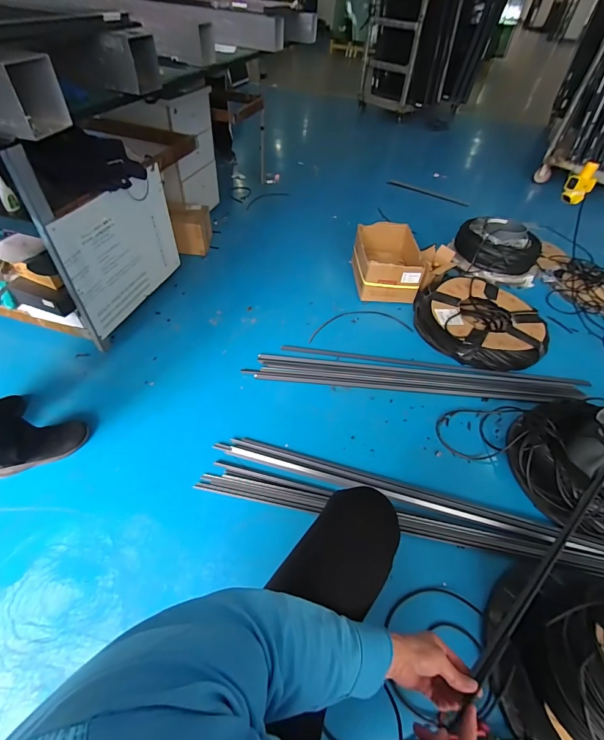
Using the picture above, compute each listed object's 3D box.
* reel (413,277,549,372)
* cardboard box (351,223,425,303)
[{"bbox_3d":[0.785,-0.229,1.537,0.545,0.095,0.524,13,48,6],"label":"reel"},{"bbox_3d":[0.401,-0.511,1.686,0.296,0.203,0.372,4,48,-1],"label":"cardboard box"}]

